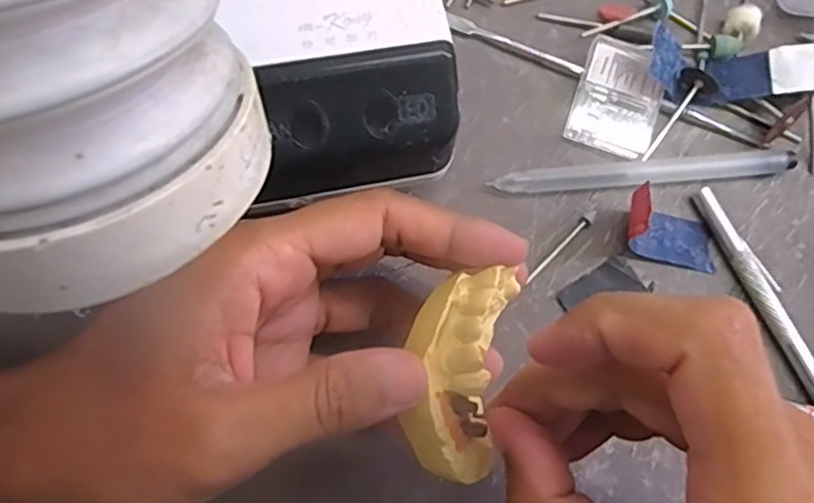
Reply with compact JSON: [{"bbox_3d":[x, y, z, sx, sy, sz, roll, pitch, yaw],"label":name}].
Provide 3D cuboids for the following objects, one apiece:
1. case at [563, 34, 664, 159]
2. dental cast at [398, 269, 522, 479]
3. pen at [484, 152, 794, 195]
[{"bbox_3d":[0.087,-0.064,0.274,0.034,0.008,0.046,20,73,0],"label":"case"},{"bbox_3d":[0.015,0.036,0.194,0.029,0.023,0.060,7,93,1],"label":"dental cast"},{"bbox_3d":[0.097,-0.033,0.265,0.125,0.009,0.009,-5,75,-8],"label":"pen"}]

